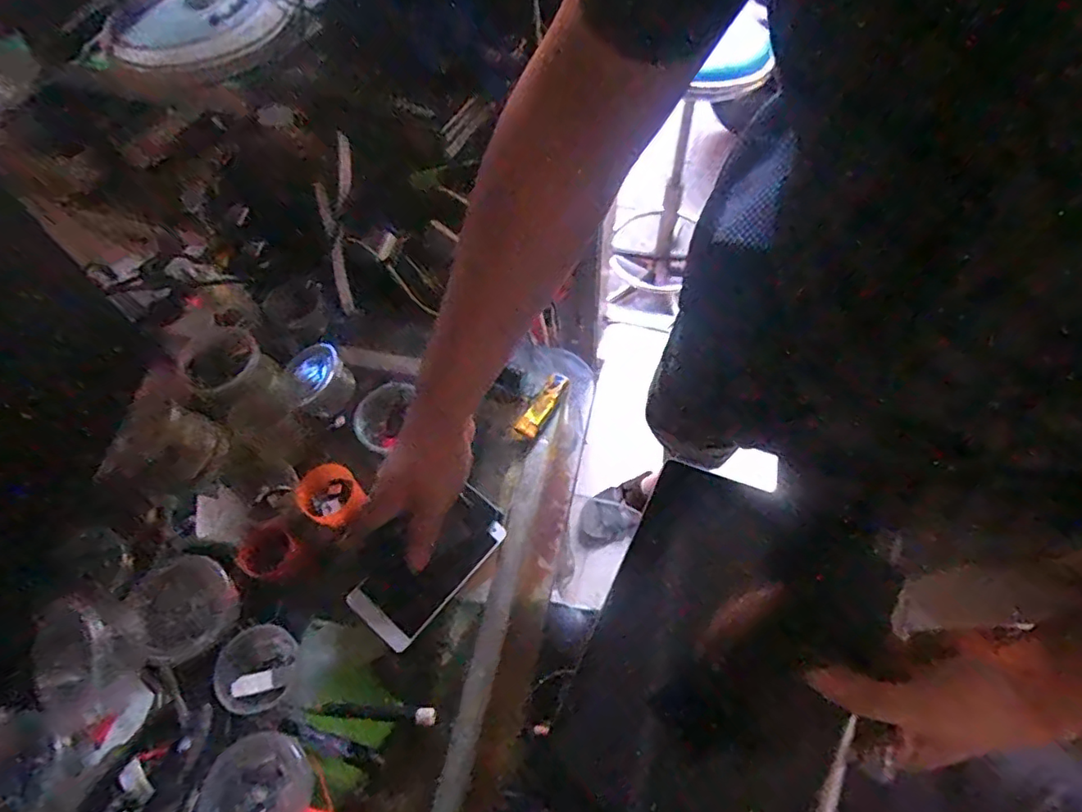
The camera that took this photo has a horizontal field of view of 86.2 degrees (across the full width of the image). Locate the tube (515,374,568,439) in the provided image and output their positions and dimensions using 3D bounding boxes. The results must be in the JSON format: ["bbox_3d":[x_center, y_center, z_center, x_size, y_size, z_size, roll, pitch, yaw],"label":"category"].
[{"bbox_3d":[0.002,0.000,0.617,0.022,0.020,0.081,26,64,16],"label":"tube"}]

